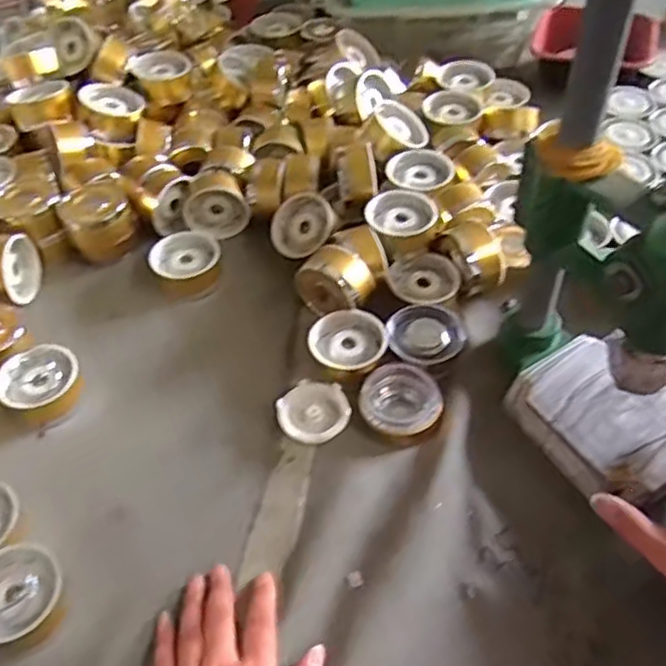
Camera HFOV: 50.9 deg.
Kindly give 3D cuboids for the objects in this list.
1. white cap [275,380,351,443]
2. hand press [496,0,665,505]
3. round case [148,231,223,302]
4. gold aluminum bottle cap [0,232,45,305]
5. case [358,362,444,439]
[{"bbox_3d":[-0.016,0.069,0.598,0.059,0.020,0.059,-2,49,2],"label":"white cap"},{"bbox_3d":[0.214,-0.085,0.469,0.113,0.401,0.176,-20,45,-20],"label":"hand press"},{"bbox_3d":[-0.149,-0.069,0.718,0.071,0.032,0.073,-14,49,-9],"label":"round case"},{"bbox_3d":[-0.329,-0.064,0.704,0.044,0.068,0.072,-3,48,0],"label":"gold aluminum bottle cap"},{"bbox_3d":[0.057,0.056,0.590,0.066,0.028,0.058,-21,51,-15],"label":"case"}]

